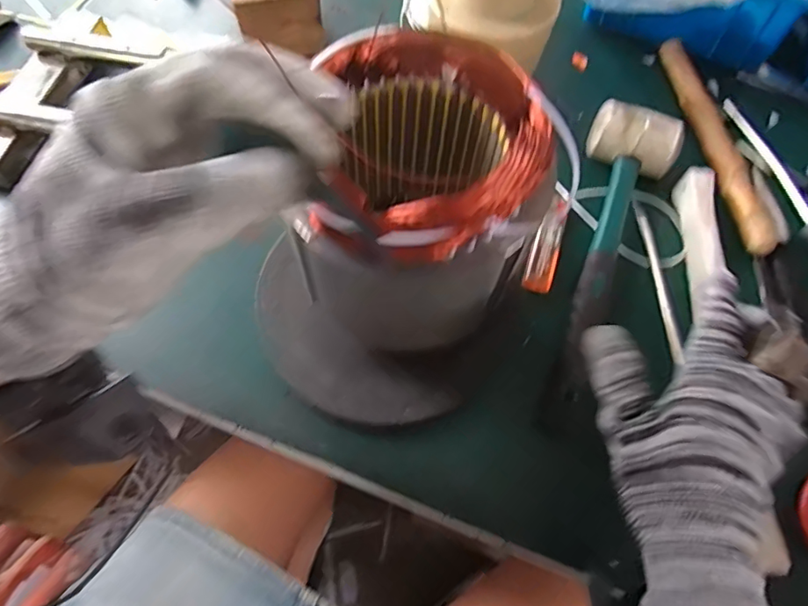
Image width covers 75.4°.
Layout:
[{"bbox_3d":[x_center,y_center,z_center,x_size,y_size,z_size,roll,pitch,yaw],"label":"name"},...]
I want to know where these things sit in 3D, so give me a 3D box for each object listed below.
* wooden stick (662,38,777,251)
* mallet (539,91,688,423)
[{"bbox_3d":[0.282,-0.150,0.480,0.026,0.018,0.244,-5,64,-4],"label":"wooden stick"},{"bbox_3d":[0.151,-0.053,0.412,0.075,0.047,0.289,25,66,11],"label":"mallet"}]

